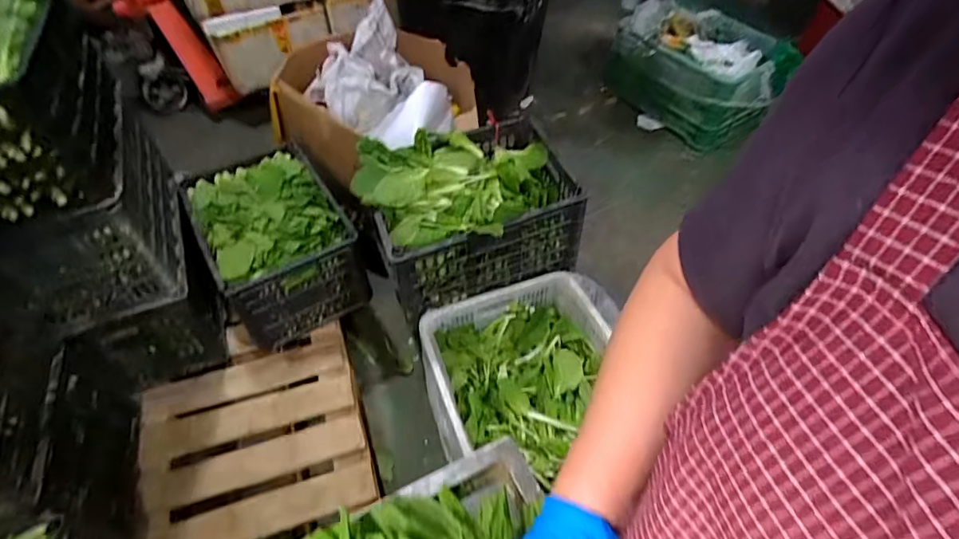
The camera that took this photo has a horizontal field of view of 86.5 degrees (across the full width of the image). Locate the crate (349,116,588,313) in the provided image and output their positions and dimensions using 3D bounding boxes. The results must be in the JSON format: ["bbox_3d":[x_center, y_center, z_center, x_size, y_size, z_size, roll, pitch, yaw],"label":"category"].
[{"bbox_3d":[-0.029,-0.145,1.278,0.479,0.252,0.351,-19,53,-14],"label":"crate"}]

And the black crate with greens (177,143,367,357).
[{"bbox_3d":[-0.567,-0.090,1.428,0.343,0.323,0.453,-28,56,-20],"label":"black crate with greens"}]

